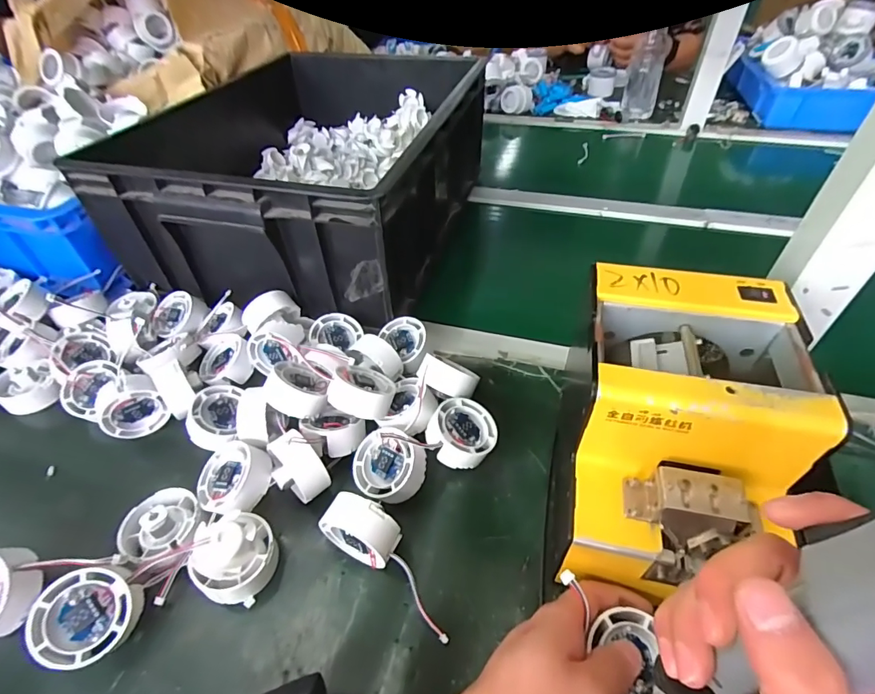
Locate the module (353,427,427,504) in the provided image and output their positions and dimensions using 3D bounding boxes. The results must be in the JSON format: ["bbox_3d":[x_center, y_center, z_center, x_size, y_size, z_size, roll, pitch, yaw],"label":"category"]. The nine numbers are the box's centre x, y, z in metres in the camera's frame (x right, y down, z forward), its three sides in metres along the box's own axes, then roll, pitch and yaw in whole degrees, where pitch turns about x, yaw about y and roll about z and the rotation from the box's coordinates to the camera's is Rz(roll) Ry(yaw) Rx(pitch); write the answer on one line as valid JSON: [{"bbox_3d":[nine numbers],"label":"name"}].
[{"bbox_3d":[-0.038,0.094,0.356,0.052,0.022,0.052,-13,57,20],"label":"module"}]

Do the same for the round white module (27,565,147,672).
[{"bbox_3d":[-0.225,0.172,0.290,0.053,0.027,0.055,6,69,-16],"label":"round white module"}]

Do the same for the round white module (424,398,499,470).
[{"bbox_3d":[0.020,0.070,0.368,0.055,0.026,0.053,10,55,-15],"label":"round white module"}]

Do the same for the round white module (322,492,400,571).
[{"bbox_3d":[-0.055,0.131,0.314,0.052,0.052,0.032,19,49,20],"label":"round white module"}]

